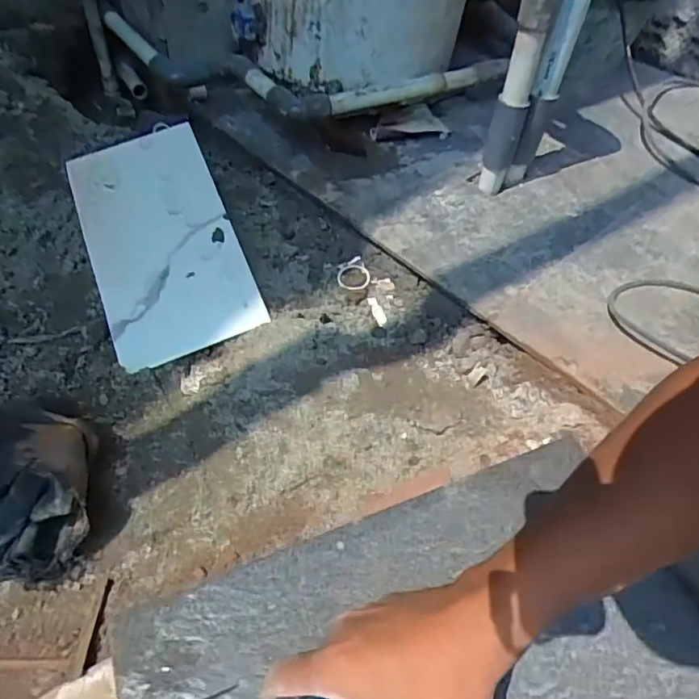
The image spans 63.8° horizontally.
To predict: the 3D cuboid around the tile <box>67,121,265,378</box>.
[{"bbox_3d":[-0.223,-0.130,0.660,0.165,0.015,0.281,-22,77,-7],"label":"tile"}]

